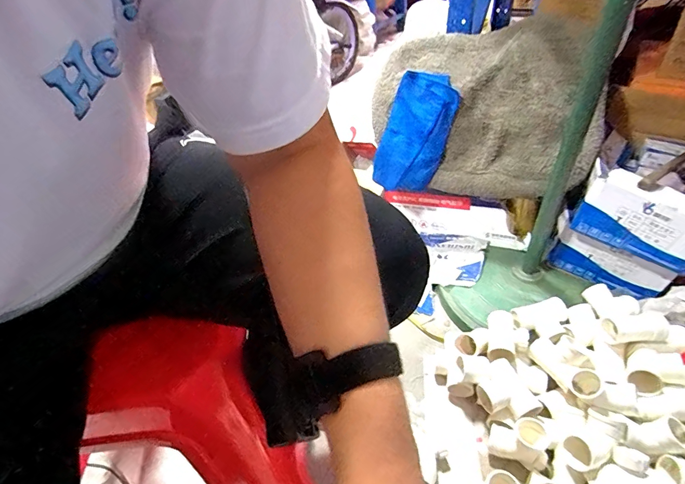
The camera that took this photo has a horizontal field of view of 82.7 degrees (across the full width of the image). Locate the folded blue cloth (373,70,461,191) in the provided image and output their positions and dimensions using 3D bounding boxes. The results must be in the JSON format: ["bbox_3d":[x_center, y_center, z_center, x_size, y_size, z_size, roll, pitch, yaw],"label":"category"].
[{"bbox_3d":[0.198,-0.291,1.036,0.167,0.293,0.054,22,36,8],"label":"folded blue cloth"}]

